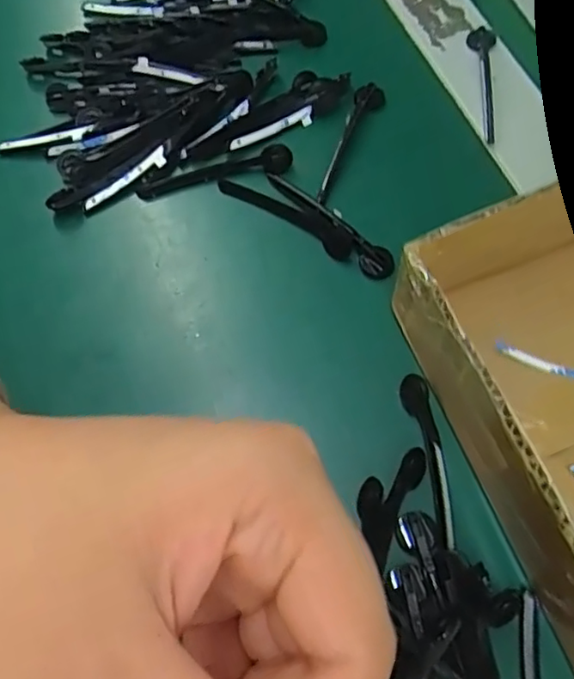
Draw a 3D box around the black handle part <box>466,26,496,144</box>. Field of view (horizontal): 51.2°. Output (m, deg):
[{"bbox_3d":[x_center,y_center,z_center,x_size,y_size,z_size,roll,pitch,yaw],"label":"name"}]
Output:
[{"bbox_3d":[0.096,-0.128,0.298,0.014,0.006,0.068,6,67,7],"label":"black handle part"}]

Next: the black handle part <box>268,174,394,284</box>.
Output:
[{"bbox_3d":[0.018,-0.053,0.267,0.073,0.008,0.014,38,74,18],"label":"black handle part"}]

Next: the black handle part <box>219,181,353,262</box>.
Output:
[{"bbox_3d":[-0.002,-0.057,0.272,0.072,0.006,0.012,30,72,16],"label":"black handle part"}]

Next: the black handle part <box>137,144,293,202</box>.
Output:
[{"bbox_3d":[-0.035,-0.079,0.286,0.074,0.009,0.013,-13,66,-1],"label":"black handle part"}]

